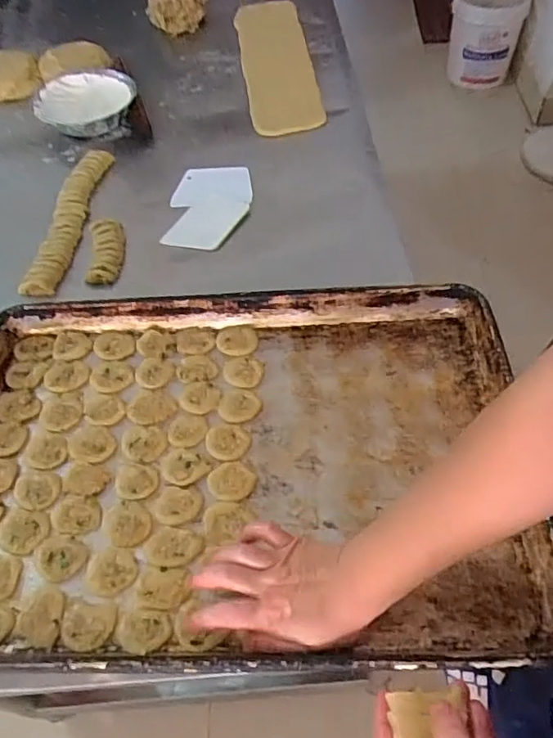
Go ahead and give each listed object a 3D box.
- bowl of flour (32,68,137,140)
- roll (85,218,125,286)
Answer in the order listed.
[{"bbox_3d":[-0.319,-0.445,0.945,0.167,0.074,0.133,-9,54,-3],"label":"bowl of flour"},{"bbox_3d":[-0.234,-0.163,0.760,0.048,0.021,0.103,-7,54,-1],"label":"roll"}]

